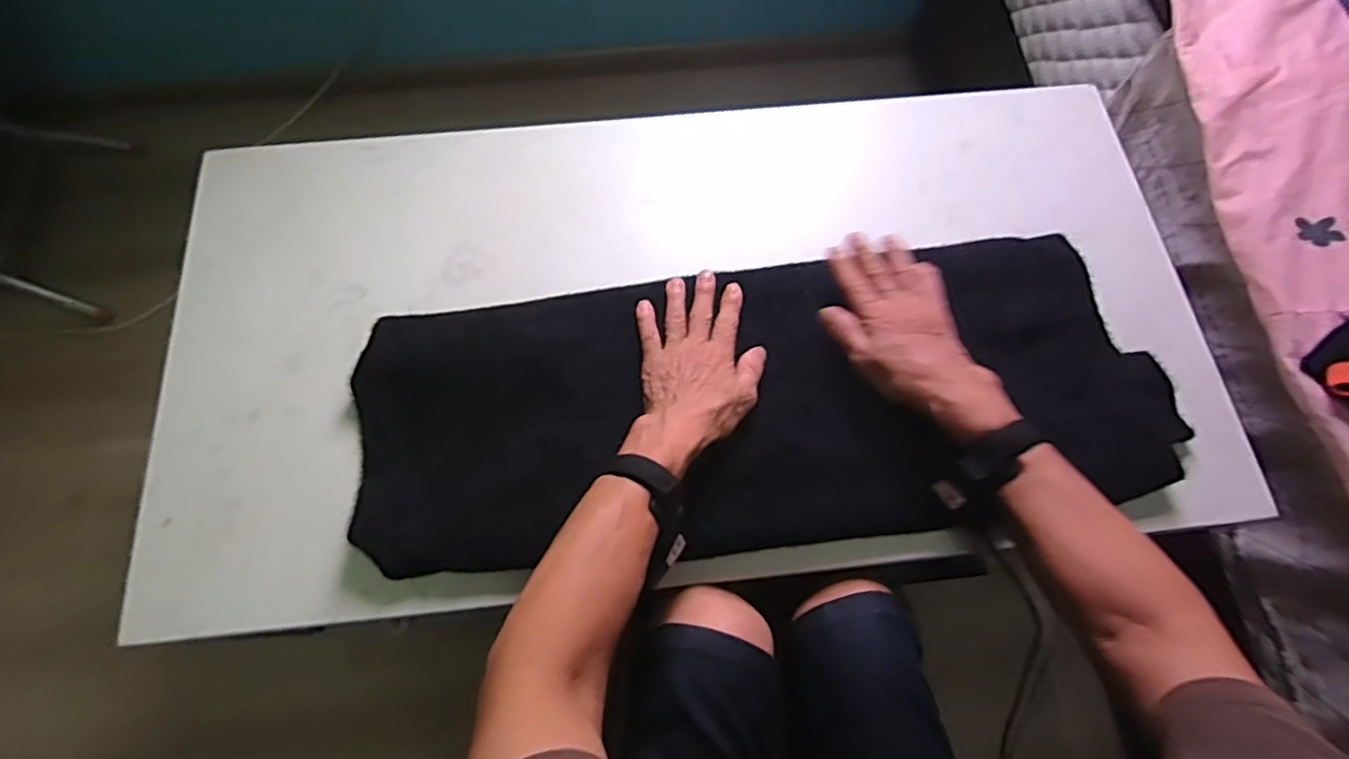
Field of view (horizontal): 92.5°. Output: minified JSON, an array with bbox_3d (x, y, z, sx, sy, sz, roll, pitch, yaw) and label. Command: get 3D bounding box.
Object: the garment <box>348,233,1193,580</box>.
[{"bbox_3d":[0.079,0.022,0.572,0.710,0.036,0.251,-6,70,-3],"label":"garment"}]

